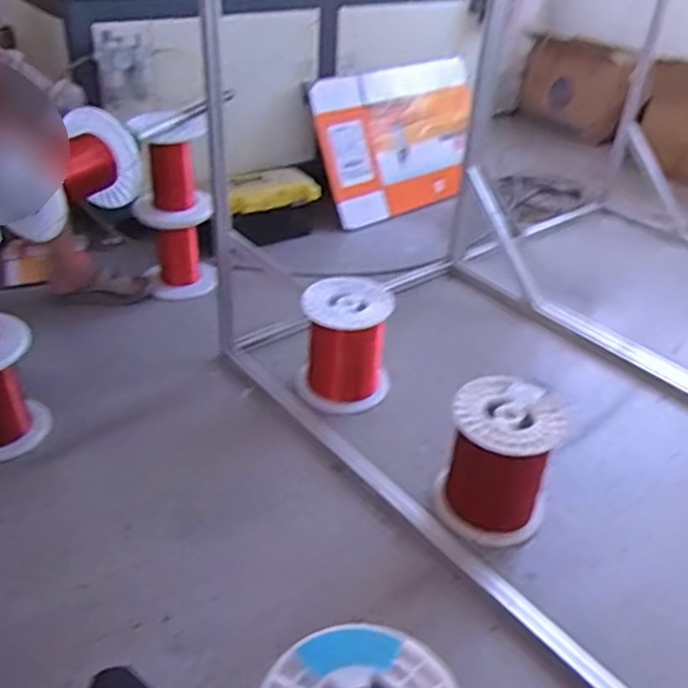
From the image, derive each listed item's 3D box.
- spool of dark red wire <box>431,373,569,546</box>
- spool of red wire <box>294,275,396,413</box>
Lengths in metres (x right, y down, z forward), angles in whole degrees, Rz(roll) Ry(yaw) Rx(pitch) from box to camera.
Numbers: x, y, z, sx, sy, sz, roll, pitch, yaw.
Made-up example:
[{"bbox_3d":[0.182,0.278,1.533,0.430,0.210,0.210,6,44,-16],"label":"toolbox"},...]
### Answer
[{"bbox_3d":[0.289,0.217,1.258,0.198,0.247,0.182,3,35,-2],"label":"spool of dark red wire"},{"bbox_3d":[0.003,0.001,1.583,0.212,0.248,0.200,5,35,0],"label":"spool of red wire"}]

